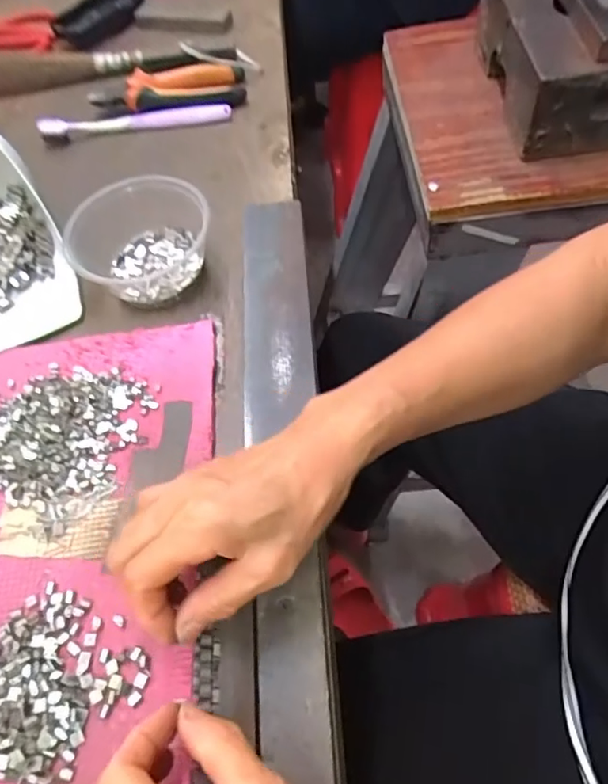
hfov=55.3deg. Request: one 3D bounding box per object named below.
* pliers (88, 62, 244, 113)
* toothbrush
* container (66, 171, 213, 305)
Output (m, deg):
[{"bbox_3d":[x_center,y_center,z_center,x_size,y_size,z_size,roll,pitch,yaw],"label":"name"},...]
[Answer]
[{"bbox_3d":[-0.135,-0.296,0.571,0.150,0.027,0.056,-2,59,3],"label":"pliers"},{"bbox_3d":[-0.165,-0.264,0.565,0.185,0.019,0.012,-6,59,0],"label":"toothbrush"},{"bbox_3d":[-0.125,-0.118,0.447,0.091,0.054,0.091,-3,59,6],"label":"container"}]

